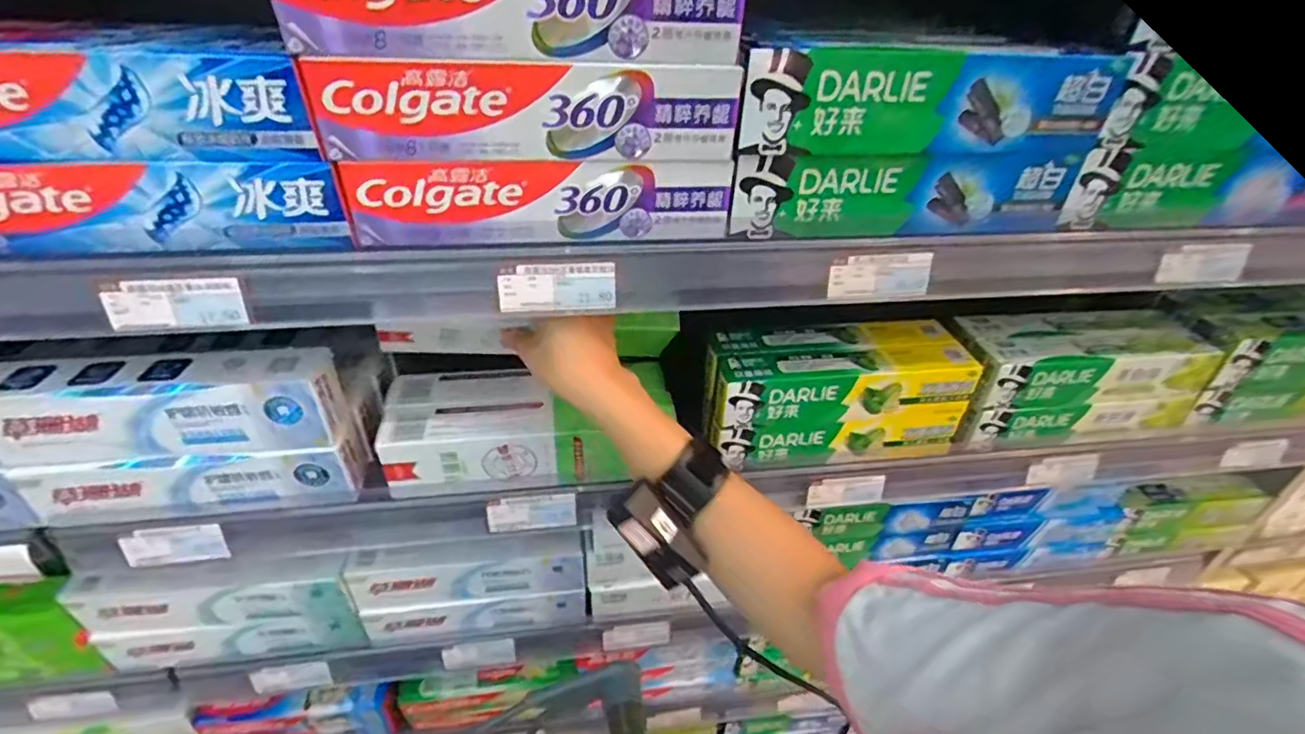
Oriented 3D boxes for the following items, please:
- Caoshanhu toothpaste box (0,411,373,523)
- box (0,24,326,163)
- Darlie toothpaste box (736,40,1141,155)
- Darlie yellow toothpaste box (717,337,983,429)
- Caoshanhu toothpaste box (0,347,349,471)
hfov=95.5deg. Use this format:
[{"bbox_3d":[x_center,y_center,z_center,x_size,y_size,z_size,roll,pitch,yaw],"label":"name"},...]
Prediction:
[{"bbox_3d":[-0.346,0.083,0.456,0.226,0.060,0.040,-7,38,-13],"label":"Caoshanhu toothpaste box"},{"bbox_3d":[-0.289,-0.146,0.309,0.216,0.059,0.054,-3,37,-8],"label":"box"},{"bbox_3d":[0.169,-0.164,0.359,0.247,0.053,0.045,-7,38,-13],"label":"Darlie toothpaste box"},{"bbox_3d":[0.170,0.012,0.523,0.227,0.048,0.051,-5,38,-12],"label":"Darlie yellow toothpaste box"},{"bbox_3d":[-0.351,0.027,0.429,0.222,0.061,0.049,-2,37,-7],"label":"Caoshanhu toothpaste box"}]

